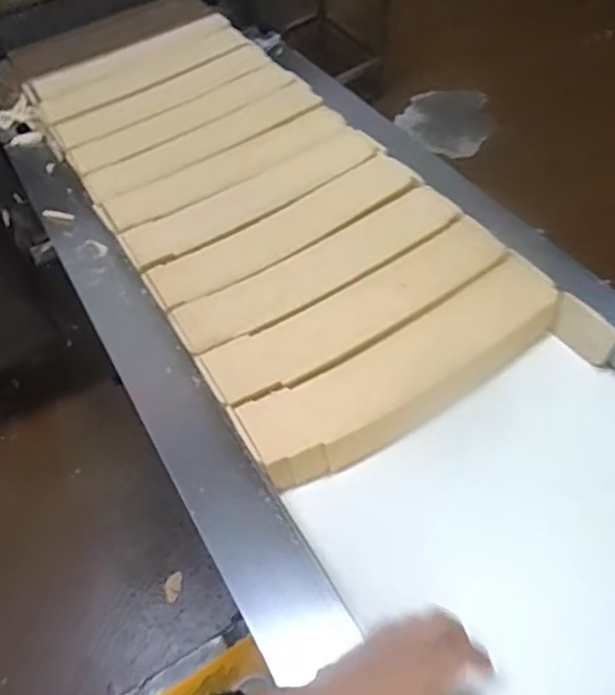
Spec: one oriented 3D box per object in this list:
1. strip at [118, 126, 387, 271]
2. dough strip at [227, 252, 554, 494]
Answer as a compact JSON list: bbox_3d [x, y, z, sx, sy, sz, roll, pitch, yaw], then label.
[{"bbox_3d":[-0.065,-0.203,0.837,0.366,0.012,0.086,-29,56,-15],"label":"strip"},{"bbox_3d":[0.109,0.024,0.658,0.358,0.047,0.099,-29,62,-14],"label":"dough strip"}]

